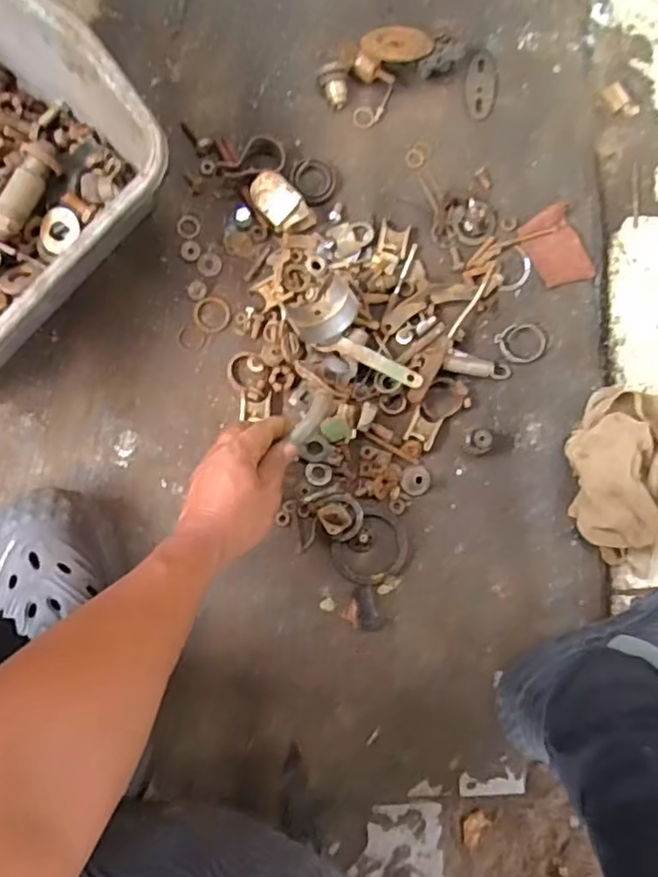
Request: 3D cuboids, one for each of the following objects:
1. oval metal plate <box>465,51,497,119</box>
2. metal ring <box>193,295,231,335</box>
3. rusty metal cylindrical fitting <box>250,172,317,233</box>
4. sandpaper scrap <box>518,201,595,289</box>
[{"bbox_3d":[0.154,-0.358,0.642,0.031,0.004,0.066,3,92,-2],"label":"oval metal plate"},{"bbox_3d":[-0.113,-0.121,0.614,0.035,0.004,0.036,0,86,-6],"label":"metal ring"},{"bbox_3d":[-0.045,-0.223,0.604,0.061,0.033,0.034,38,83,-2],"label":"rusty metal cylindrical fitting"},{"bbox_3d":[0.231,-0.193,0.642,0.052,0.009,0.078,-26,89,-7],"label":"sandpaper scrap"}]

